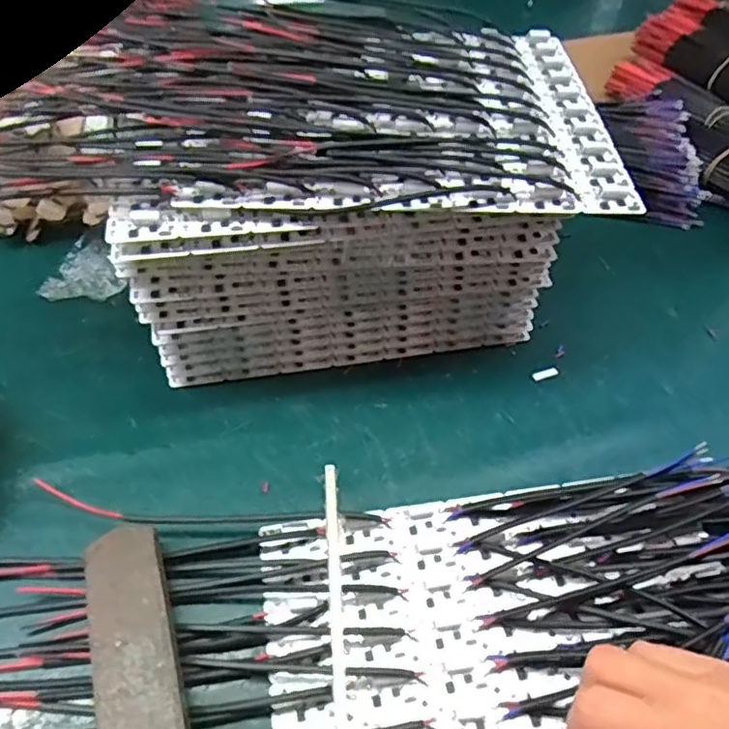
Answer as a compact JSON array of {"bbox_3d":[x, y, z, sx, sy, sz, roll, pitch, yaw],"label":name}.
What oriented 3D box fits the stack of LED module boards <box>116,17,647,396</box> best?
[{"bbox_3d":[0.001,-0.099,0.410,0.270,0.135,0.156,-4,51,-6],"label":"stack of LED module boards"}]

